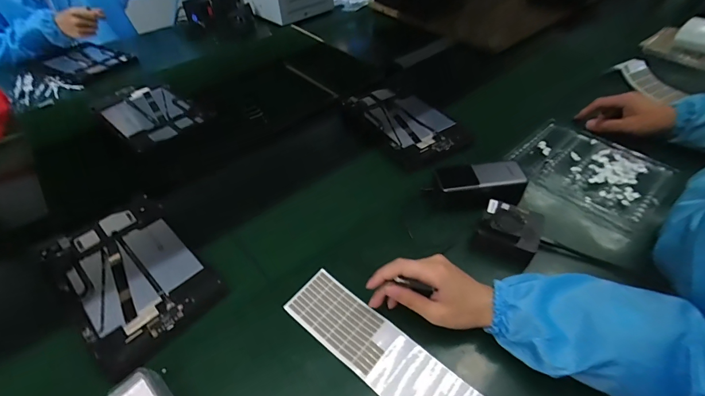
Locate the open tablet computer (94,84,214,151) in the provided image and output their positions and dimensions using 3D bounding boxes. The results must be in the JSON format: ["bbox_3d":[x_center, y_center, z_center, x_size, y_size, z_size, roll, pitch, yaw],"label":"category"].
[{"bbox_3d":[-0.397,-0.172,0.696,0.234,0.014,0.148,32,55,29],"label":"open tablet computer"}]

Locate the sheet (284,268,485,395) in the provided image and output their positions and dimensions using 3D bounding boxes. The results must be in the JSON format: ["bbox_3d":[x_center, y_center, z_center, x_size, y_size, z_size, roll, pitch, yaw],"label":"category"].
[{"bbox_3d":[0.059,0.191,0.384,0.318,0.007,0.070,31,56,29],"label":"sheet"}]

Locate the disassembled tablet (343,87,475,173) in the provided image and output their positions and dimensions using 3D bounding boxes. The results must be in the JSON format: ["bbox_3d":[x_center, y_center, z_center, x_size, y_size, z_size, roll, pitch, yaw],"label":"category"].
[{"bbox_3d":[0.108,-0.146,0.675,0.155,0.014,0.256,-22,49,-17],"label":"disassembled tablet"}]

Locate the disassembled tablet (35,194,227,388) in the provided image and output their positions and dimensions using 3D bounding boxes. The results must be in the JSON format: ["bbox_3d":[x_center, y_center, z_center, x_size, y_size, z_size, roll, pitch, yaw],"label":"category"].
[{"bbox_3d":[-0.287,0.092,0.465,0.247,0.013,0.153,34,56,30],"label":"disassembled tablet"}]

